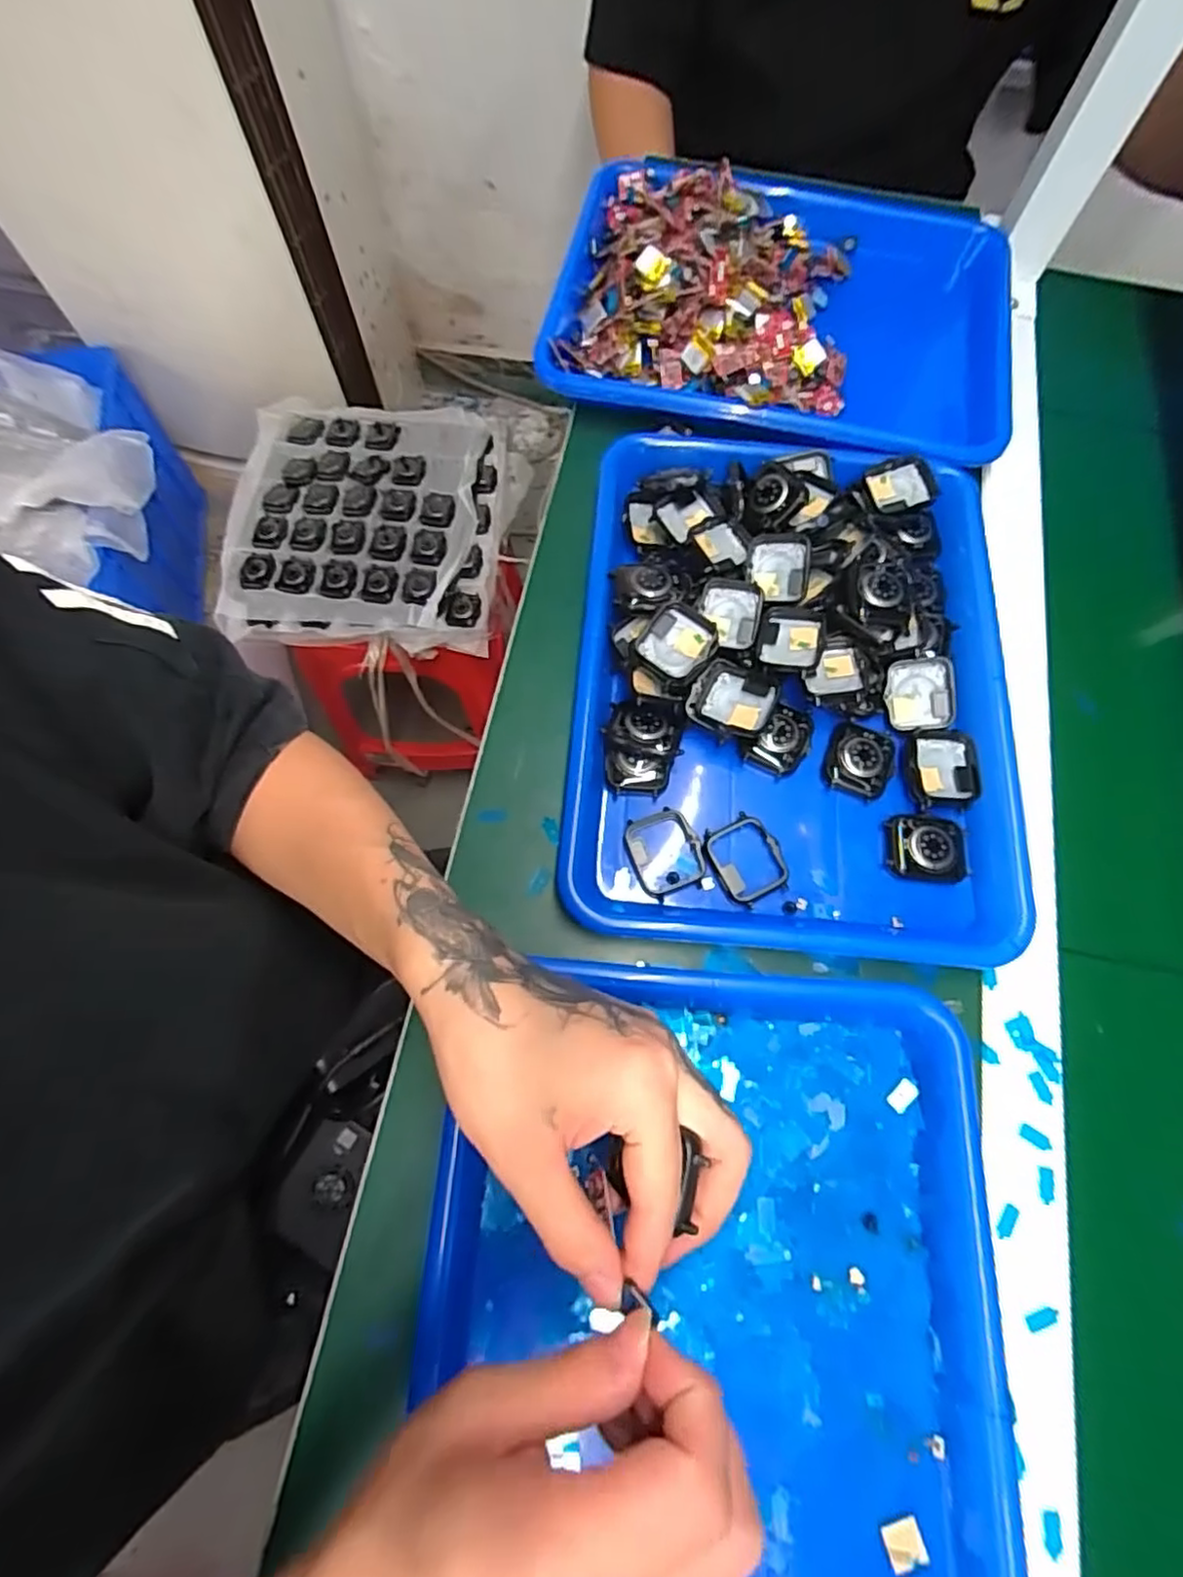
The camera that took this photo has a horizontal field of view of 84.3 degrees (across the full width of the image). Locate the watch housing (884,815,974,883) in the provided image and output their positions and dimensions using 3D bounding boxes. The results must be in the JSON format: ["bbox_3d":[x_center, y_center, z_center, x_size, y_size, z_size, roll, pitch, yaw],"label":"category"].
[{"bbox_3d":[0.192,0.034,0.370,0.045,0.012,0.038,3,70,1],"label":"watch housing"}]

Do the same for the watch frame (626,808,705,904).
[{"bbox_3d":[0.041,0.036,0.369,0.040,0.012,0.047,-19,72,-7],"label":"watch frame"}]

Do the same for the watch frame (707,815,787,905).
[{"bbox_3d":[0.087,0.039,0.366,0.038,0.009,0.046,-24,72,-9],"label":"watch frame"}]

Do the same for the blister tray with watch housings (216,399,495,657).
[{"bbox_3d":[-0.282,-0.335,0.823,0.321,0.056,0.348,-1,70,-1],"label":"blister tray with watch housings"}]

